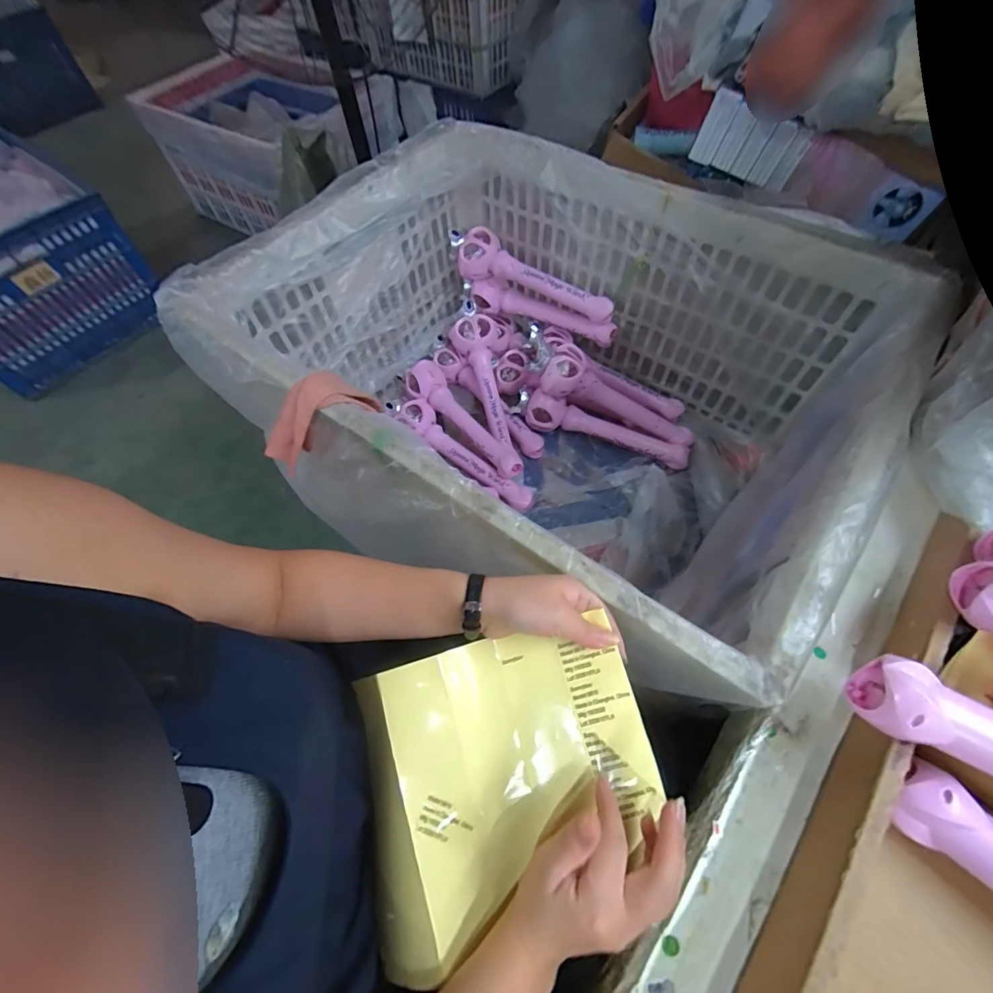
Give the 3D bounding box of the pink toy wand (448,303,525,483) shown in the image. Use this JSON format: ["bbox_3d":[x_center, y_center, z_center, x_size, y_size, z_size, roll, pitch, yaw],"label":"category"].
[{"bbox_3d":[-0.015,-0.212,0.921,0.084,0.076,0.374,-15,79,-4],"label":"pink toy wand"}]

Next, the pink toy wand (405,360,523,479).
[{"bbox_3d":[-0.068,-0.157,0.913,0.082,0.062,0.328,-36,66,-16],"label":"pink toy wand"}]

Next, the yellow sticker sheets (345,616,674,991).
[{"bbox_3d":[0.007,0.224,0.348,0.231,0.057,0.196,-16,62,-5],"label":"yellow sticker sheets"}]

